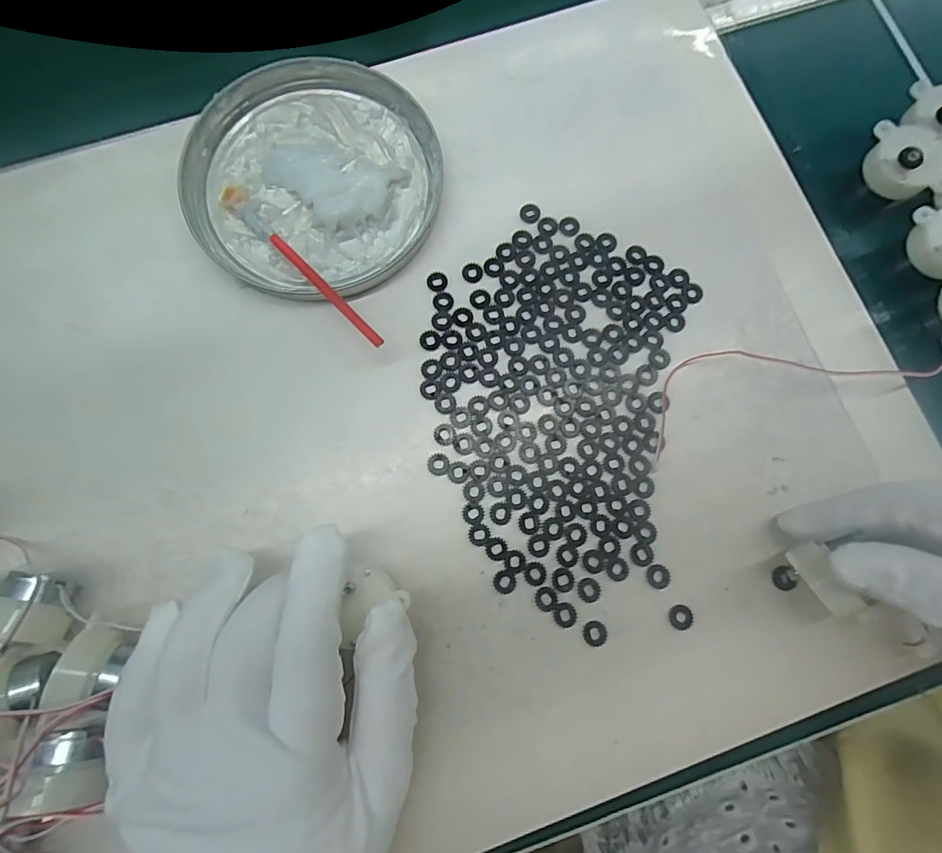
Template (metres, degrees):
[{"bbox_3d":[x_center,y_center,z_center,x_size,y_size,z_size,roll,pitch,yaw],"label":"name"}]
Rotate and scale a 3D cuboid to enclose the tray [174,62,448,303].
[{"bbox_3d":[-0.083,-0.132,0.251,0.129,0.013,0.127,0,80,0],"label":"tray"}]

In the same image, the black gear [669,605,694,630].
[{"bbox_3d":[0.094,0.085,0.213,0.011,0.004,0.010,0,80,0],"label":"black gear"}]

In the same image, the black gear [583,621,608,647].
[{"bbox_3d":[0.055,0.092,0.211,0.010,0.004,0.011,0,80,0],"label":"black gear"}]

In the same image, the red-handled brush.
[{"bbox_3d":[-0.086,-0.080,0.235,0.012,0.020,0.126,-41,82,-7],"label":"red-handled brush"}]

